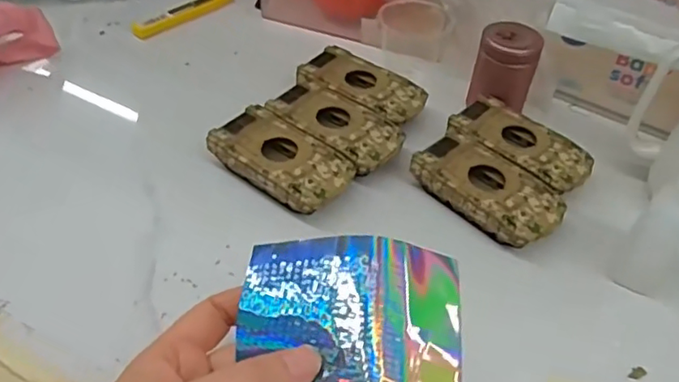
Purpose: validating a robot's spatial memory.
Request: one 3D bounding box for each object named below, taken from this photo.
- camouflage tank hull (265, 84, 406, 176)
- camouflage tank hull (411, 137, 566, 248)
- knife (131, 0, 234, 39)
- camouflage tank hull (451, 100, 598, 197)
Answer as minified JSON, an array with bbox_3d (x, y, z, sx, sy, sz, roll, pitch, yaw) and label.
[{"bbox_3d":[-0.002,-0.046,0.423,0.093,0.016,0.051,32,51,25],"label":"camouflage tank hull"},{"bbox_3d":[0.098,0.000,0.390,0.094,0.020,0.052,36,53,28],"label":"camouflage tank hull"},{"bbox_3d":[-0.141,-0.164,0.542,0.020,0.007,0.104,35,53,27],"label":"knife"},{"bbox_3d":[0.128,-0.030,0.421,0.097,0.019,0.056,28,50,22],"label":"camouflage tank hull"}]

